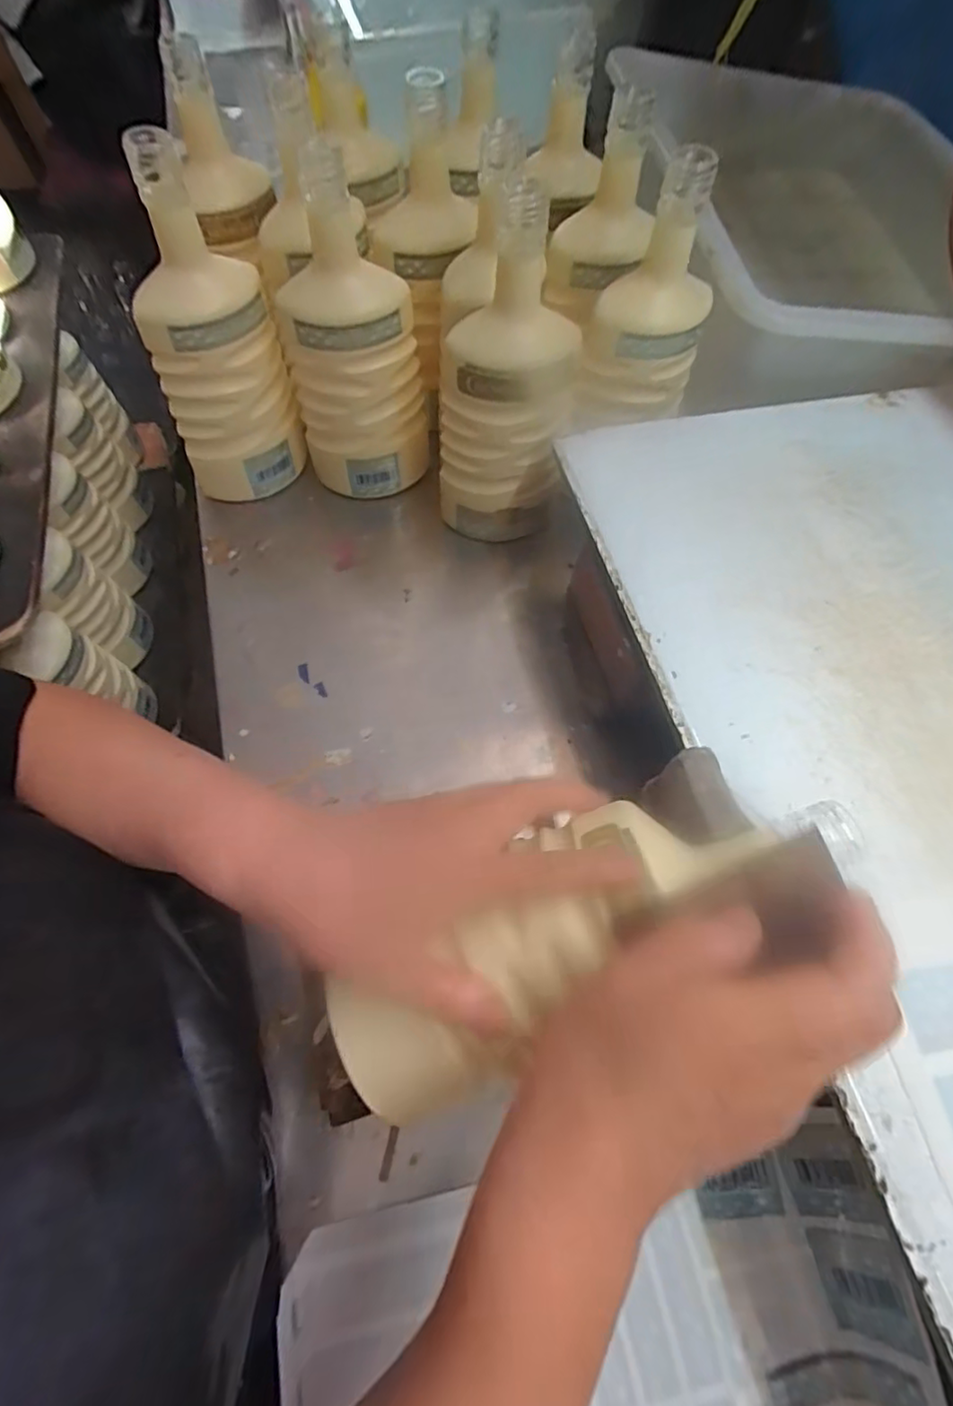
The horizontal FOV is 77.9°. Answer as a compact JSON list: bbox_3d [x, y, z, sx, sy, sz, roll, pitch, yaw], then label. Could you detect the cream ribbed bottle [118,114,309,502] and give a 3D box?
[{"bbox_3d":[-0.209,-0.274,0.475,0.093,0.264,0.071,-4,63,-4],"label":"cream ribbed bottle"}]

